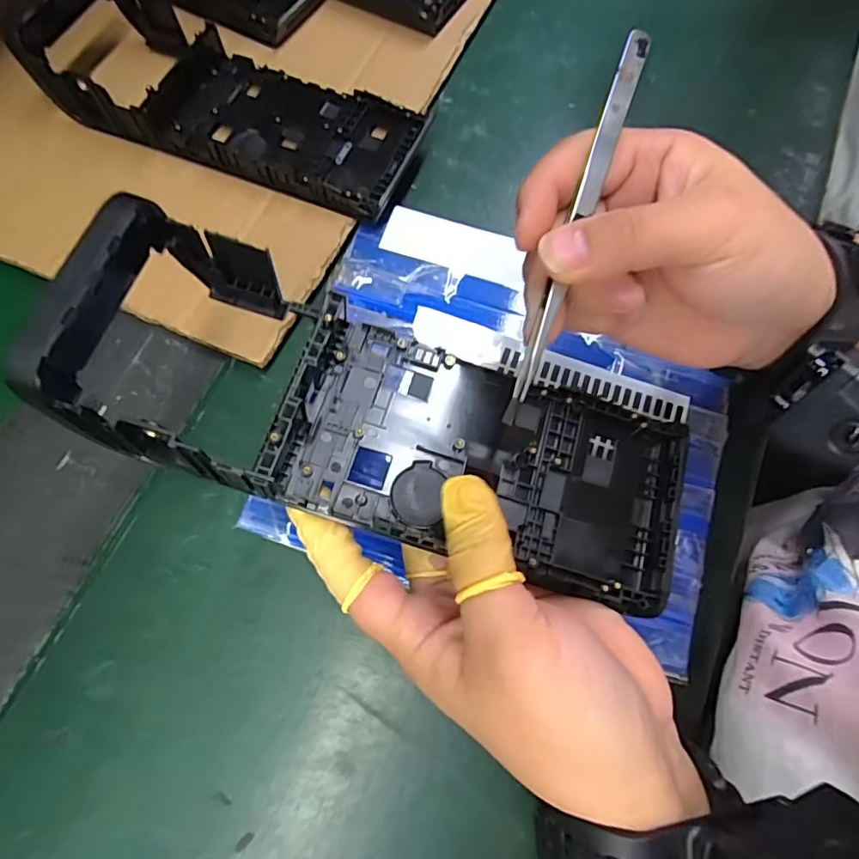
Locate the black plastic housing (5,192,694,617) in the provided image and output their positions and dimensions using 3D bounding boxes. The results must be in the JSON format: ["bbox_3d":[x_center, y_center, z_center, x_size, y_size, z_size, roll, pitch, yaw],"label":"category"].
[{"bbox_3d":[-0.003,-0.004,0.201,0.226,0.043,0.085,21,72,-8],"label":"black plastic housing"}]

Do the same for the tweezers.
[{"bbox_3d":[0.052,-0.074,0.190,0.008,0.005,0.134,19,86,6],"label":"tweezers"}]

